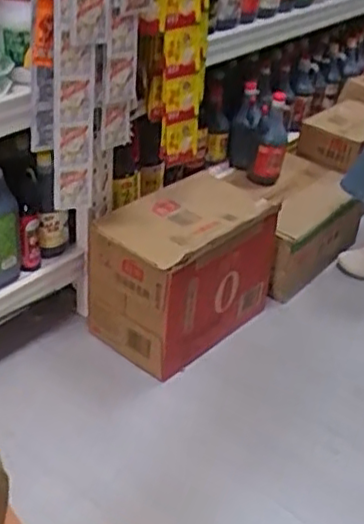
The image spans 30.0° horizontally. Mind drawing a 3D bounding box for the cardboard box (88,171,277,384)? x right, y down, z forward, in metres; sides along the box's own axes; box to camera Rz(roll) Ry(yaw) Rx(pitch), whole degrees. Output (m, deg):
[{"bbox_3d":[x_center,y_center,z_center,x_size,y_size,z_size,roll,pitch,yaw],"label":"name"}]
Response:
[{"bbox_3d":[0.004,0.021,1.432,0.241,0.290,0.347,31,42,33],"label":"cardboard box"}]

